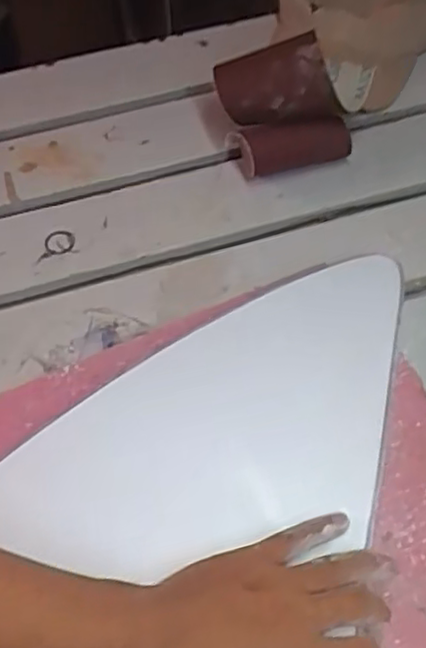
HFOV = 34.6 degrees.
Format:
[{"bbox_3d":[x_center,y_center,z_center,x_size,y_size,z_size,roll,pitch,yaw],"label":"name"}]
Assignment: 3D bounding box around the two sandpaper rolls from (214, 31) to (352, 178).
[{"bbox_3d":[0.067,-0.210,0.650,0.112,0.115,0.081,-10,59,-5],"label":"two sandpaper rolls"}]

